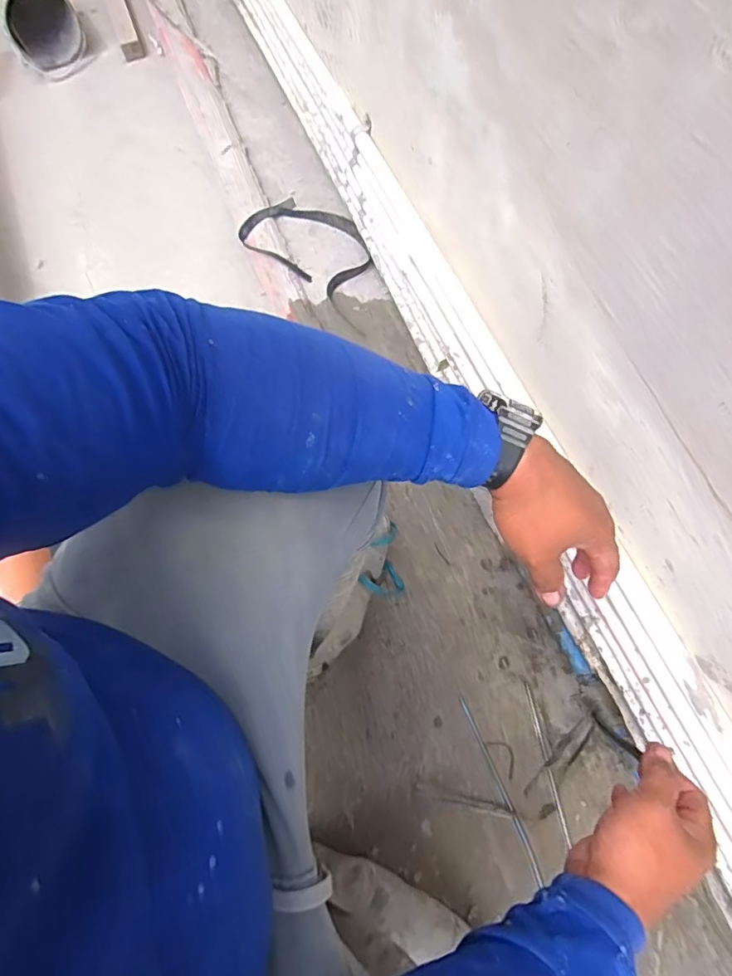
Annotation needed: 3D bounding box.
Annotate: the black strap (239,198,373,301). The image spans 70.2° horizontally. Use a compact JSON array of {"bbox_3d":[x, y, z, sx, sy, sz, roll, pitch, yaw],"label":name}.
[{"bbox_3d":[-0.111,-0.521,1.102,0.273,0.038,0.174,32,73,13],"label":"black strap"}]

